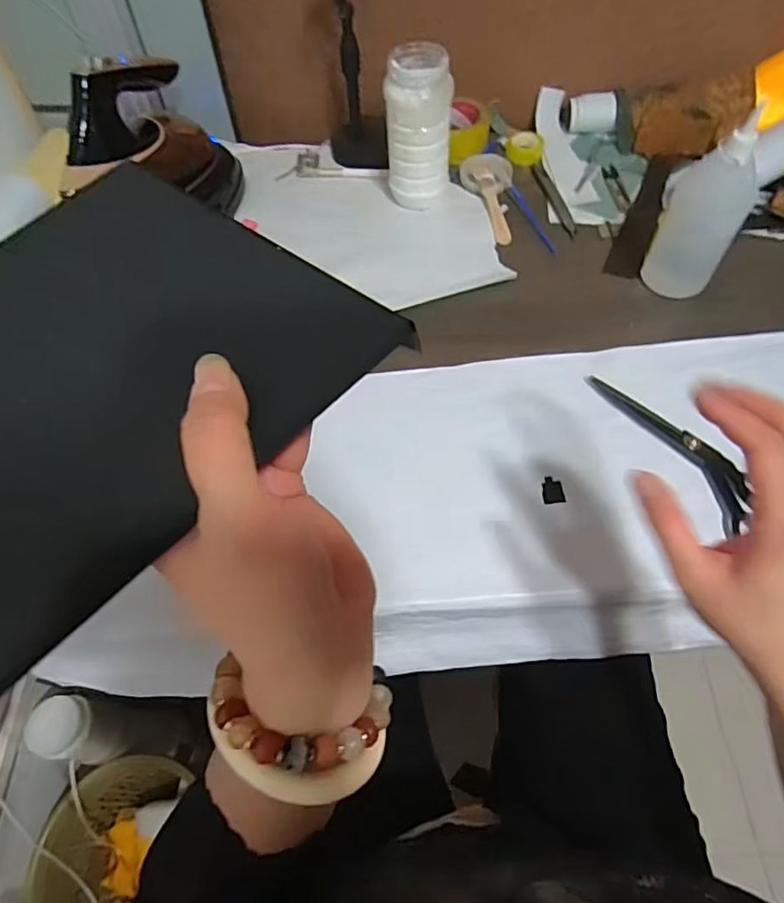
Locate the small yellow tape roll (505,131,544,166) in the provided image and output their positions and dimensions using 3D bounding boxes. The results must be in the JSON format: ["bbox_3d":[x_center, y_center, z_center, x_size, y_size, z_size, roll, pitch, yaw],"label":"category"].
[{"bbox_3d":[0.190,-0.434,0.785,0.052,0.029,0.041,11,61,9],"label":"small yellow tape roll"}]

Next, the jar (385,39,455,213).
[{"bbox_3d":[0.034,-0.397,0.680,0.078,0.156,0.069,3,60,4],"label":"jar"}]

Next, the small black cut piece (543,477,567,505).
[{"bbox_3d":[0.153,0.036,0.523,0.021,0.004,0.030,-2,60,1],"label":"small black cut piece"}]

